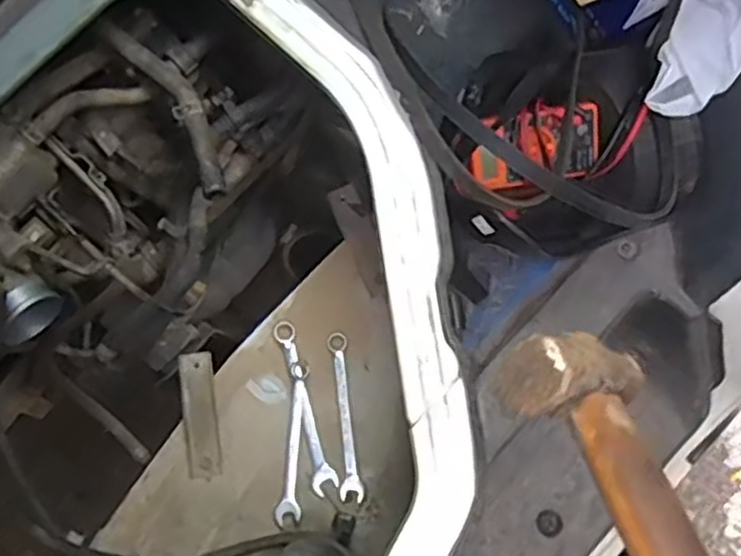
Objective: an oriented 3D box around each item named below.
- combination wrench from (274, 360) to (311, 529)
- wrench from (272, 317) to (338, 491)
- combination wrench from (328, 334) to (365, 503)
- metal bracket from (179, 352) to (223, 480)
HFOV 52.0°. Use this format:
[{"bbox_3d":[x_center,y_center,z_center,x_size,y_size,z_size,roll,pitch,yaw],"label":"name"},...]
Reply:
[{"bbox_3d":[-0.078,0.165,0.771,0.024,0.005,0.160,3,79,0],"label":"combination wrench"},{"bbox_3d":[-0.068,0.131,0.778,0.026,0.004,0.176,-17,80,-3],"label":"wrench"},{"bbox_3d":[-0.027,0.140,0.771,0.022,0.006,0.166,-6,79,-1],"label":"combination wrench"},{"bbox_3d":[-0.172,0.137,0.762,0.032,0.011,0.123,-8,79,-2],"label":"metal bracket"}]

